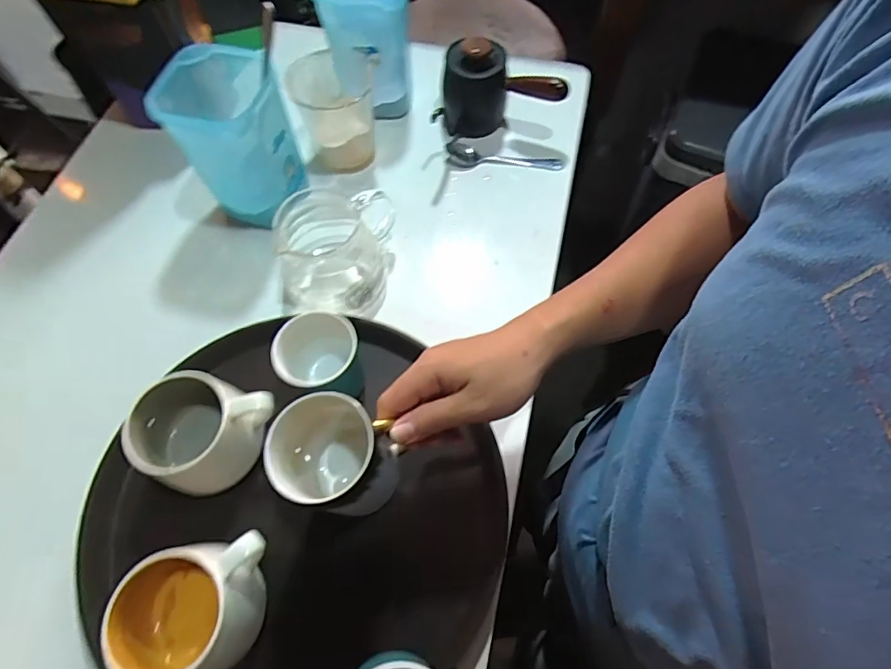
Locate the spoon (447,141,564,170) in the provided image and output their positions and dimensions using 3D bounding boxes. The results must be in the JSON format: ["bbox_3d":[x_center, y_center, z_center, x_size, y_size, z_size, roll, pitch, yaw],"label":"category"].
[{"bbox_3d":[0.070,-0.206,0.587,0.135,0.022,0.027,5,61,2],"label":"spoon"}]

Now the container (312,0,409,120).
[{"bbox_3d":[-0.087,-0.339,0.568,0.102,0.147,0.104,-4,61,-3],"label":"container"}]

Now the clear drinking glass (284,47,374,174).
[{"bbox_3d":[-0.121,-0.249,0.558,0.089,0.101,0.088,-5,61,-3],"label":"clear drinking glass"}]

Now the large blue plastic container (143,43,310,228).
[{"bbox_3d":[-0.207,-0.188,0.500,0.106,0.150,0.103,-16,63,-9],"label":"large blue plastic container"}]

